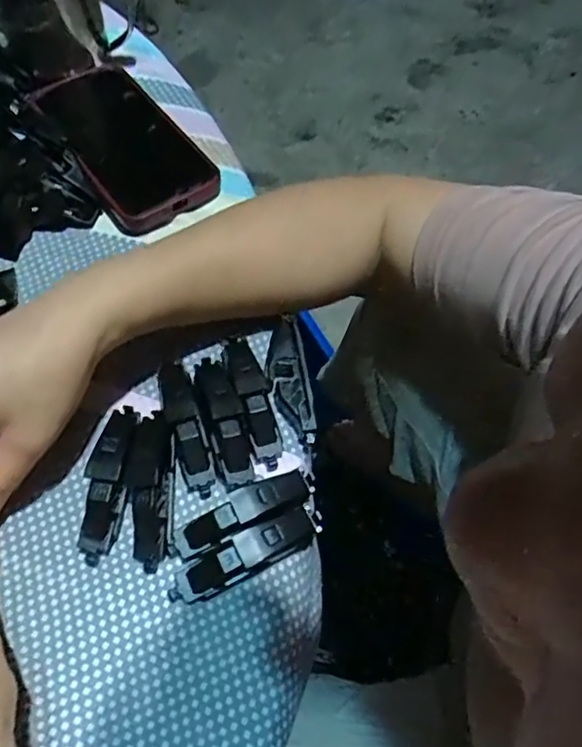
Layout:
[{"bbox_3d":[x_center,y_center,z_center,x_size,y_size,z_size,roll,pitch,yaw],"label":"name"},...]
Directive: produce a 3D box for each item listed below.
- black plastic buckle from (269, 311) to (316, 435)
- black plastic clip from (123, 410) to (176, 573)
[{"bbox_3d":[-0.001,0.002,0.328,0.019,0.017,0.067,-8,63,-5],"label":"black plastic buckle"},{"bbox_3d":[-0.074,0.059,0.300,0.024,0.018,0.077,0,63,-1],"label":"black plastic clip"}]

